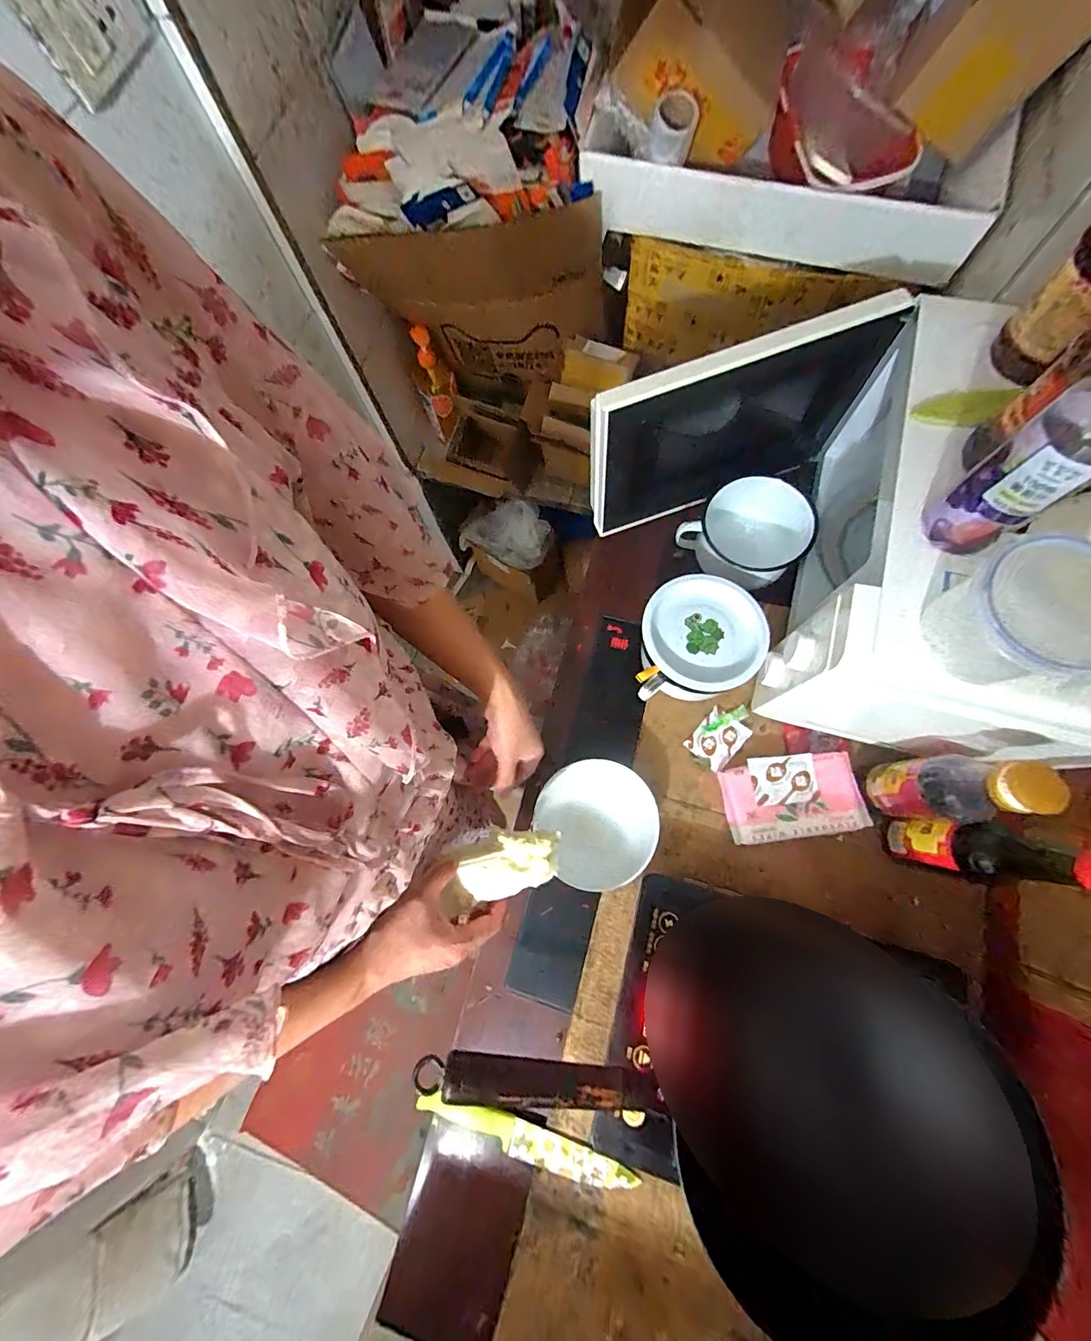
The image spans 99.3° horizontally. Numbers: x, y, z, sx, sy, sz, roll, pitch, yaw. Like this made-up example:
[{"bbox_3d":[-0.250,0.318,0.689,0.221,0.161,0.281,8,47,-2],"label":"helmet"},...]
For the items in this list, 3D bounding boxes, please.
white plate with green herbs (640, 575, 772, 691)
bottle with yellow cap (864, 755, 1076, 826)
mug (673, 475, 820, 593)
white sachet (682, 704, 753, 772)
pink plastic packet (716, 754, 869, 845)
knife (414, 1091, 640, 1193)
[{"bbox_3d":[0.198,-0.049,0.585,0.150,0.023,0.148,0,74,1],"label":"white plate with green herbs"},{"bbox_3d":[0.401,0.118,0.459,0.060,0.188,0.059,0,74,1],"label":"bottle with yellow cap"},{"bbox_3d":[0.293,-0.200,0.672,0.143,0.082,0.136,41,79,12],"label":"mug"},{"bbox_3d":[0.241,0.087,0.634,0.089,0.011,0.059,-44,78,-10],"label":"white sachet"},{"bbox_3d":[0.310,0.163,0.589,0.158,0.041,0.093,-9,74,-1],"label":"pink plastic packet"},{"bbox_3d":[-0.025,0.537,0.529,0.250,0.019,0.035,16,75,6],"label":"knife"}]

